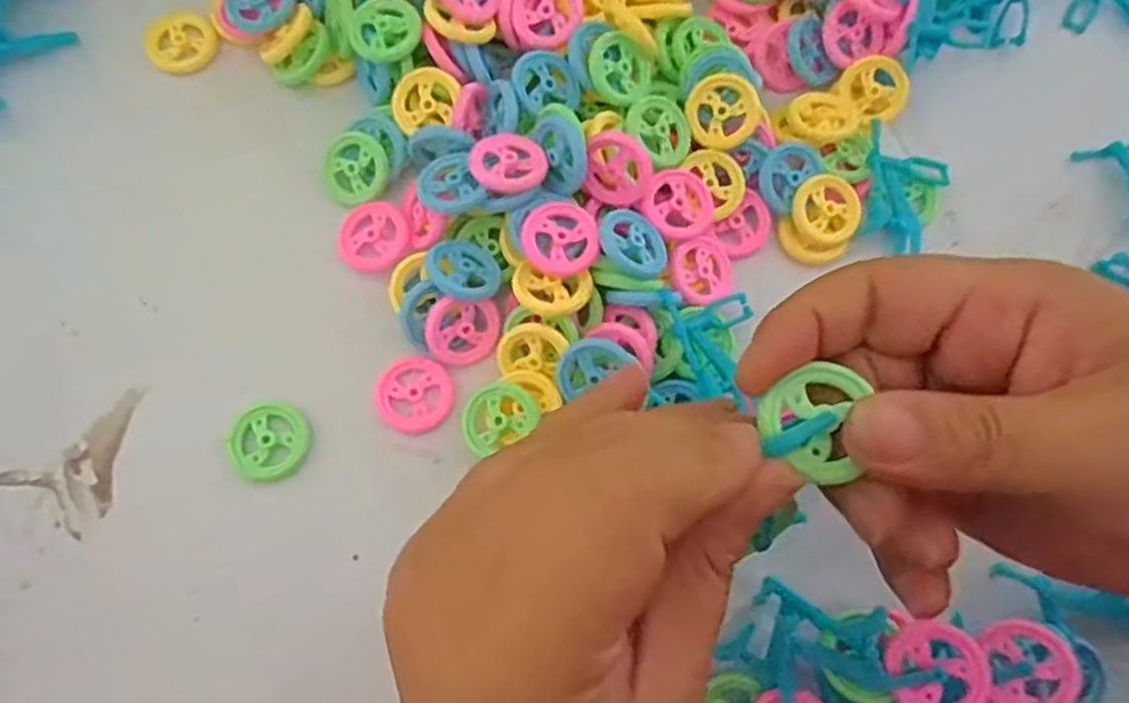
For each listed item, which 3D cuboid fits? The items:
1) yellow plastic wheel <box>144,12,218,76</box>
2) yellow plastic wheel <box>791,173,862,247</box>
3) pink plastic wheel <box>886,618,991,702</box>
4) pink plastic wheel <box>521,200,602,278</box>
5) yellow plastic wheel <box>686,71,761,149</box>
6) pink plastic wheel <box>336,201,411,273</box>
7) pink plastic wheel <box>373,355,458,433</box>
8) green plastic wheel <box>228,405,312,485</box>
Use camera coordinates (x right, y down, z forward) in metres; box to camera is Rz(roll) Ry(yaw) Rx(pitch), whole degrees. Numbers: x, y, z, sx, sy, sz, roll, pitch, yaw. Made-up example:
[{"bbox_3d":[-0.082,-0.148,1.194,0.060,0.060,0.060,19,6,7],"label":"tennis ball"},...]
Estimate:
[{"bbox_3d":[-0.170,-0.138,0.327,0.029,0.004,0.032,-25,76,-8],"label":"yellow plastic wheel"},{"bbox_3d":[0.110,-0.059,0.308,0.029,0.004,0.029,0,90,-4],"label":"yellow plastic wheel"},{"bbox_3d":[0.117,0.100,0.230,0.028,0.005,0.030,-5,73,15],"label":"pink plastic wheel"},{"bbox_3d":[-0.002,-0.043,0.281,0.028,0.008,0.029,0,74,-2],"label":"pink plastic wheel"},{"bbox_3d":[0.066,-0.100,0.304,0.028,0.004,0.029,1,92,13],"label":"yellow plastic wheel"},{"bbox_3d":[-0.078,-0.047,0.301,0.029,0.005,0.029,0,74,-2],"label":"pink plastic wheel"},{"bbox_3d":[-0.058,0.017,0.287,0.029,0.006,0.029,0,74,-2],"label":"pink plastic wheel"},{"bbox_3d":[-0.112,0.035,0.280,0.028,0.010,0.028,-19,74,-8],"label":"green plastic wheel"}]

